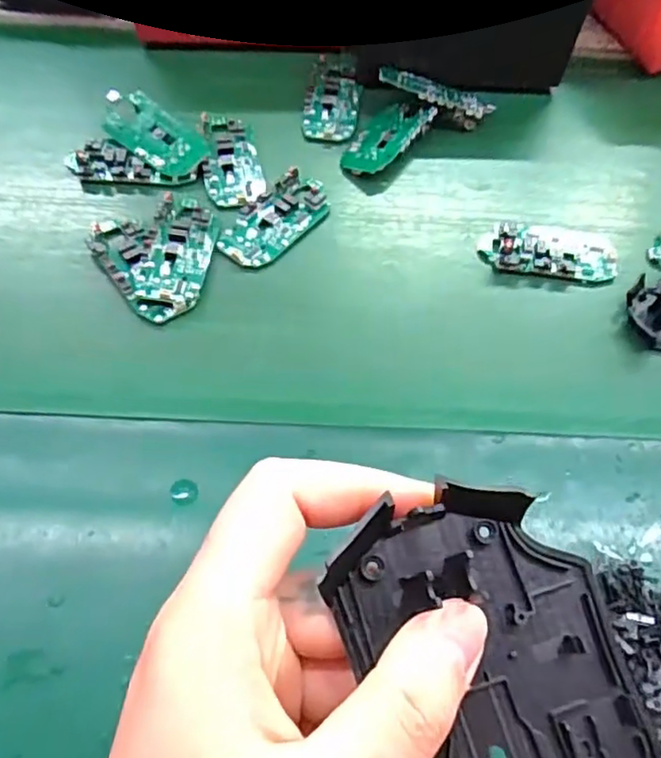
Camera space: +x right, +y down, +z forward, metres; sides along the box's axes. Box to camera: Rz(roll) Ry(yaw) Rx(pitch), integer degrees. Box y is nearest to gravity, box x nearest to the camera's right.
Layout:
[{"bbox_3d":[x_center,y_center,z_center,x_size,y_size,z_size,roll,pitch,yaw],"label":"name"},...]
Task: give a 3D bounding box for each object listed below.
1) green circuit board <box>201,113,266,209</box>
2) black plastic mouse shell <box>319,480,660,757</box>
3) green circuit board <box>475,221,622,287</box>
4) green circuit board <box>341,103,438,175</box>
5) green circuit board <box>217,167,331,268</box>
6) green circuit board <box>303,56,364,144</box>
[{"bbox_3d":[-0.077,-0.172,0.482,0.046,0.011,0.092,-9,61,-8],"label":"green circuit board"},{"bbox_3d":[0.040,0.083,0.141,0.069,0.020,0.112,-6,60,-7],"label":"black plastic mouse shell"},{"bbox_3d":[0.160,-0.094,0.455,0.098,0.010,0.048,5,60,-1],"label":"green circuit board"},{"bbox_3d":[0.045,-0.195,0.502,0.046,0.013,0.088,24,64,30],"label":"green circuit board"},{"bbox_3d":[-0.041,-0.121,0.454,0.048,0.012,0.095,36,64,16],"label":"green circuit board"},{"bbox_3d":[0.002,-0.238,0.525,0.045,0.009,0.092,7,60,1],"label":"green circuit board"}]

